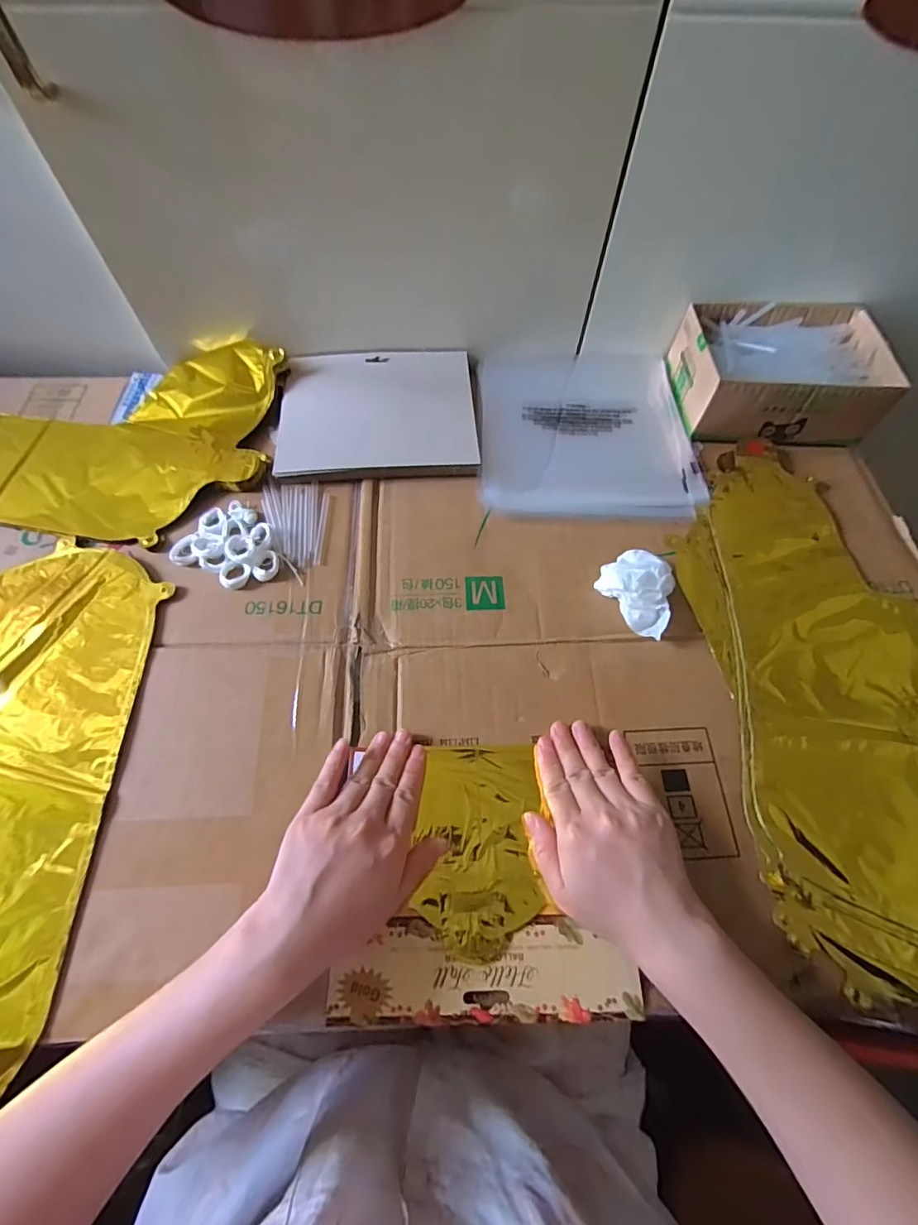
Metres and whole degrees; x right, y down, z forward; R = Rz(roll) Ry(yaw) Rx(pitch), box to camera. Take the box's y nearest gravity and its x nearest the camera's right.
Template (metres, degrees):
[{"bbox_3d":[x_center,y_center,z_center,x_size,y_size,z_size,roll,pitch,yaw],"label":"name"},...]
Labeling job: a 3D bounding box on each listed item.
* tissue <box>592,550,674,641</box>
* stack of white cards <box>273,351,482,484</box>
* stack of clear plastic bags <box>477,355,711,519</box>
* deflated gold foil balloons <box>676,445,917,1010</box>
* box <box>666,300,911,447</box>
[{"bbox_3d":[0.154,-0.017,0.418,0.049,0.029,0.068,-33,69,-17],"label":"tissue"},{"bbox_3d":[-0.078,-0.199,0.498,0.192,0.016,0.155,-3,64,-3],"label":"stack of white cards"},{"bbox_3d":[0.129,-0.199,0.521,0.212,0.012,0.235,1,64,-1],"label":"stack of clear plastic bags"},{"bbox_3d":[0.309,0.053,0.396,0.221,0.014,0.445,-5,64,-4],"label":"deflated gold foil balloons"},{"bbox_3d":[0.332,-0.251,0.522,0.190,0.064,0.138,2,63,-1],"label":"box"}]

